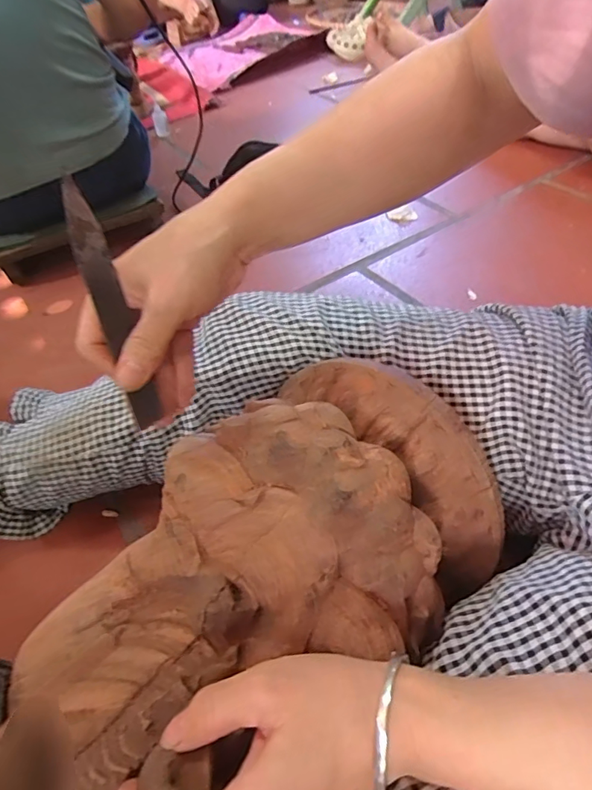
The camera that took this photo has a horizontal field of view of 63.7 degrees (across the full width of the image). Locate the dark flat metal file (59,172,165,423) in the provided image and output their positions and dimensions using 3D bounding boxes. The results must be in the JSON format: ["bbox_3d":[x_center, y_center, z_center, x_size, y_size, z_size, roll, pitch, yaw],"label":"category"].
[{"bbox_3d":[-0.107,-0.048,0.282,0.019,0.145,0.010,-15,26,-10],"label":"dark flat metal file"}]

